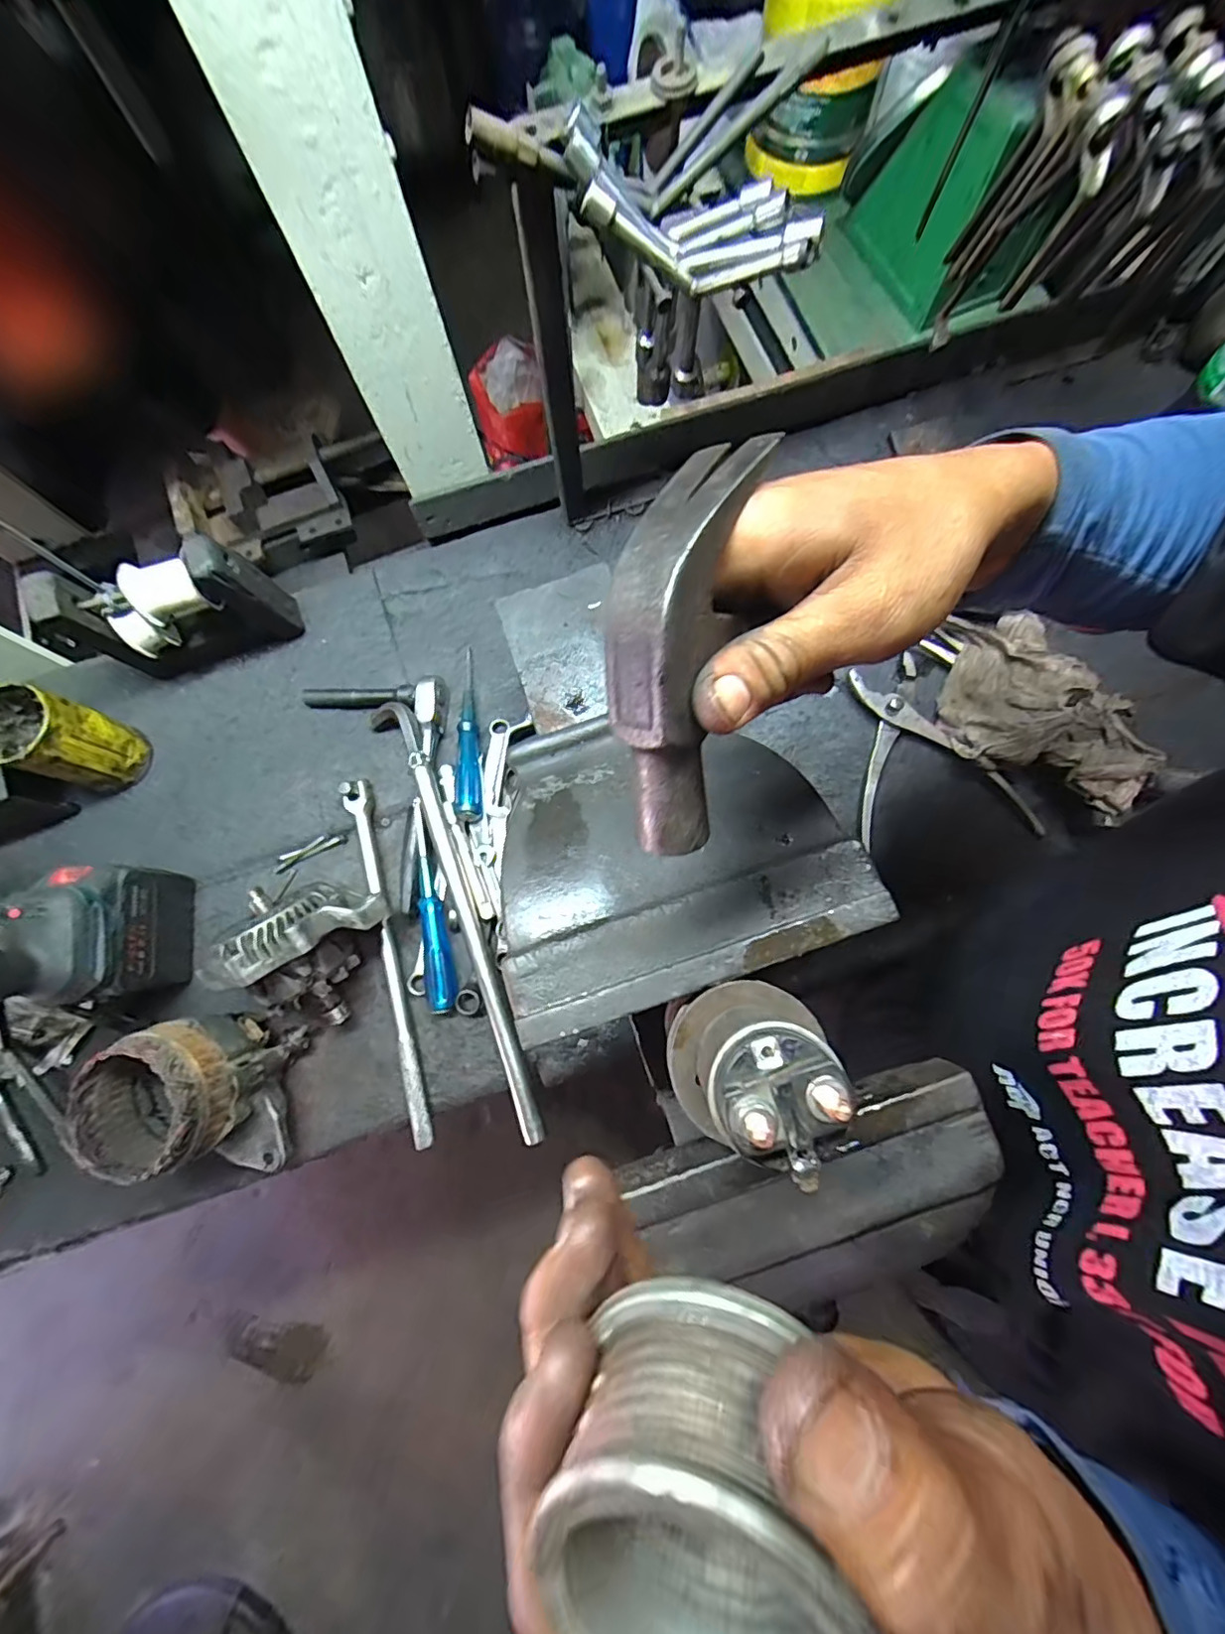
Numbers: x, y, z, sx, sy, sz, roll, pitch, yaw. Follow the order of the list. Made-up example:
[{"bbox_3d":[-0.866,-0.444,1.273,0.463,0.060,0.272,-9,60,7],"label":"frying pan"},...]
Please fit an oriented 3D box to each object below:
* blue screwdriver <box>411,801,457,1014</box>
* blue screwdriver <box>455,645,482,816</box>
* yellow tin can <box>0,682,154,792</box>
[{"bbox_3d":[-0.177,0.084,0.535,0.026,0.027,0.194,-12,78,-1],"label":"blue screwdriver"},{"bbox_3d":[-0.149,-0.093,0.590,0.025,0.030,0.198,-7,63,0],"label":"blue screwdriver"},{"bbox_3d":[-0.531,-0.074,0.549,0.080,0.110,0.073,0,78,2],"label":"yellow tin can"}]

